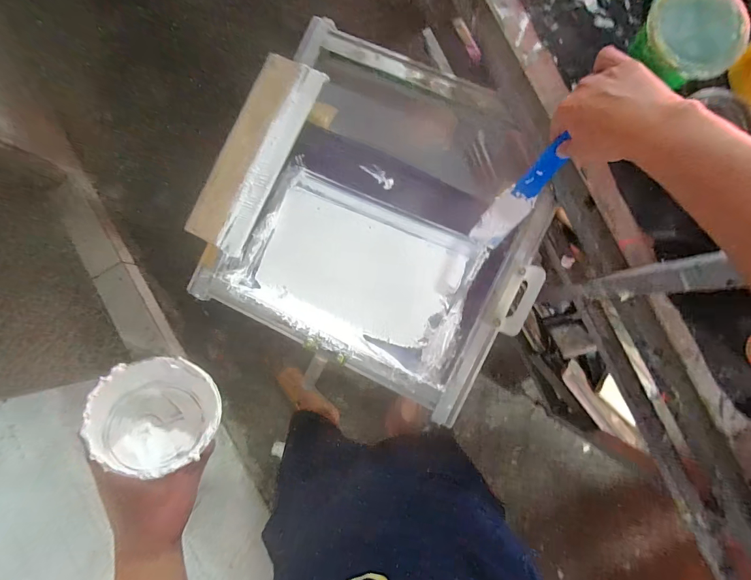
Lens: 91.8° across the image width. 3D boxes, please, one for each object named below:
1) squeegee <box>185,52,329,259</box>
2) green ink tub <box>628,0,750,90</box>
[{"bbox_3d":[-0.215,-0.236,0.640,0.114,0.043,0.347,27,88,4],"label":"squeegee"},{"bbox_3d":[0.412,-0.330,0.484,0.119,0.062,0.121,0,86,3],"label":"green ink tub"}]

